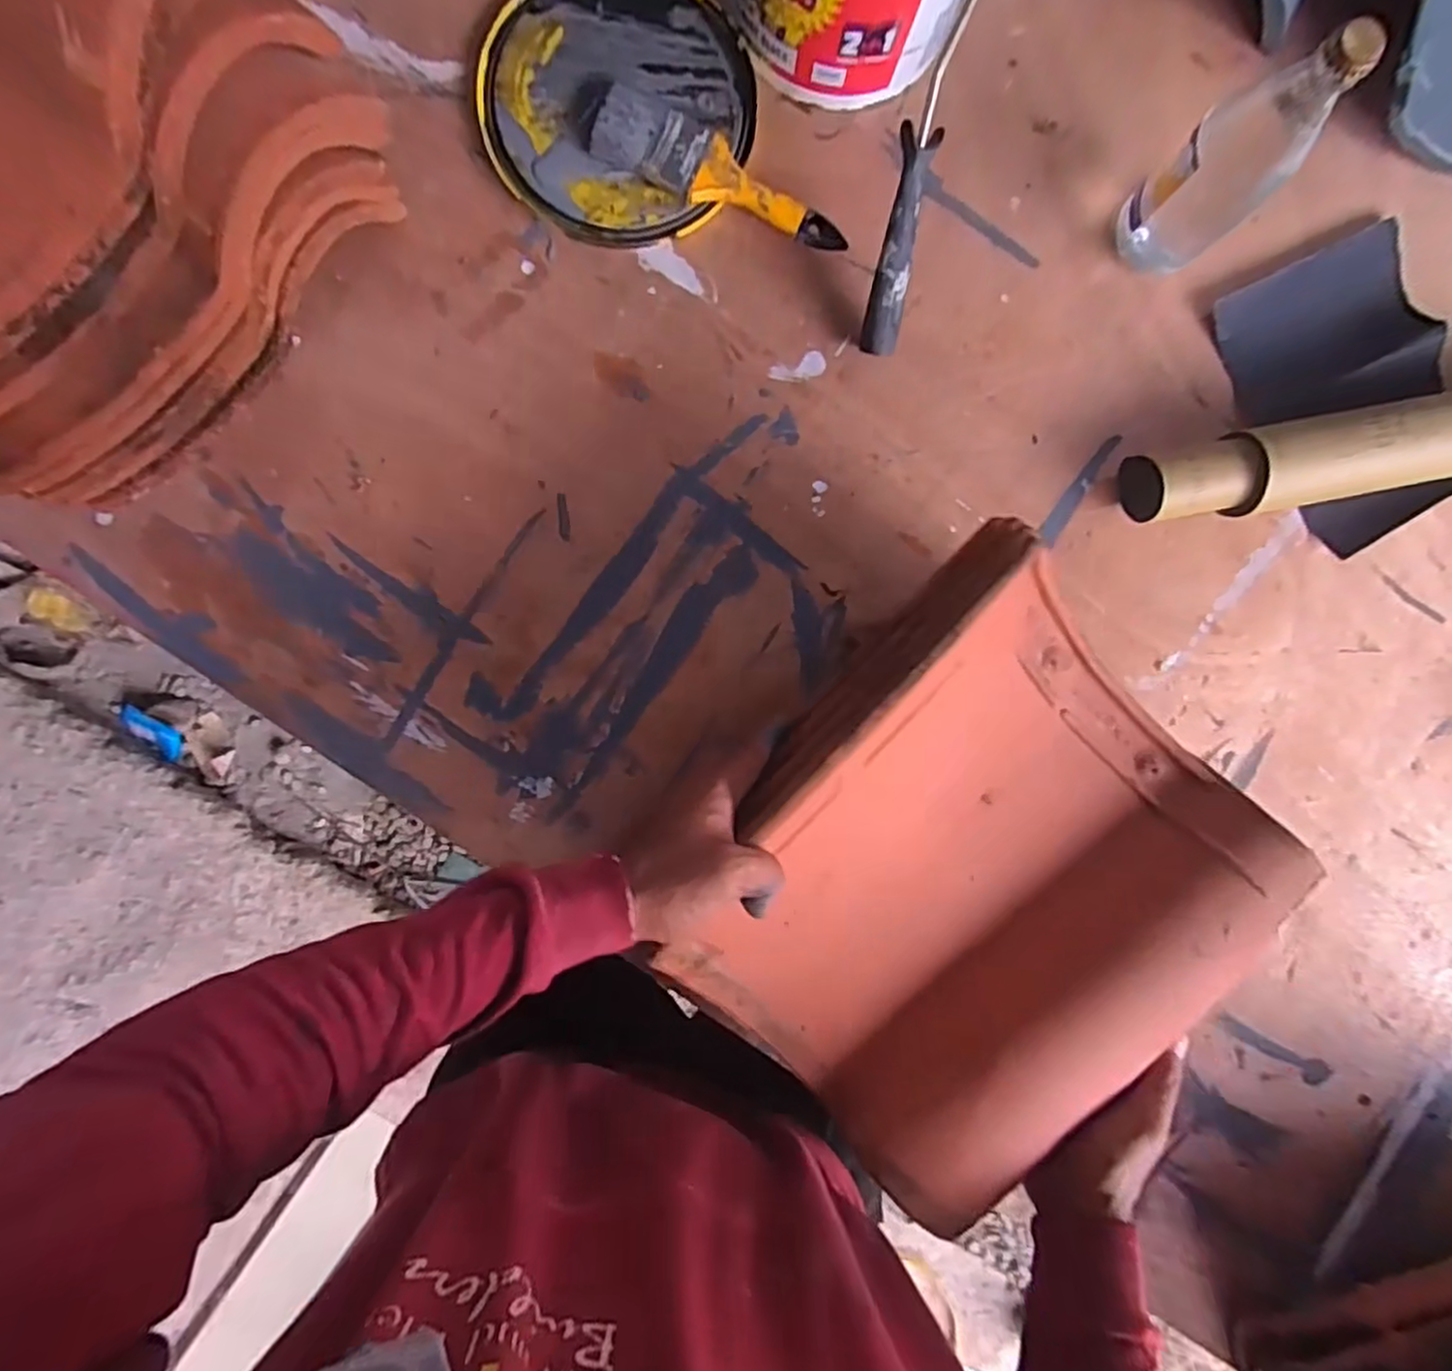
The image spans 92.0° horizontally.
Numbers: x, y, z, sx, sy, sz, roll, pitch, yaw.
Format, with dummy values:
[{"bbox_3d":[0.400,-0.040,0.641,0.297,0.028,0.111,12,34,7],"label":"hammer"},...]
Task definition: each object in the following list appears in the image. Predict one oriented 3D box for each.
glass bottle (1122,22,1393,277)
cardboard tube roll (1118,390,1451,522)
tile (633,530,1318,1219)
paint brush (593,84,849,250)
[{"bbox_3d":[0.322,-0.334,0.454,0.049,0.169,0.060,-24,93,-1],"label":"glass bottle"},{"bbox_3d":[0.482,-0.173,0.518,0.352,0.061,0.062,-11,93,-3],"label":"cardboard tube roll"},{"bbox_3d":[0.150,0.130,0.411,0.298,0.078,0.320,43,90,-3],"label":"tile"},{"bbox_3d":[0.000,-0.368,0.504,0.184,0.029,0.051,18,92,-3],"label":"paint brush"}]

